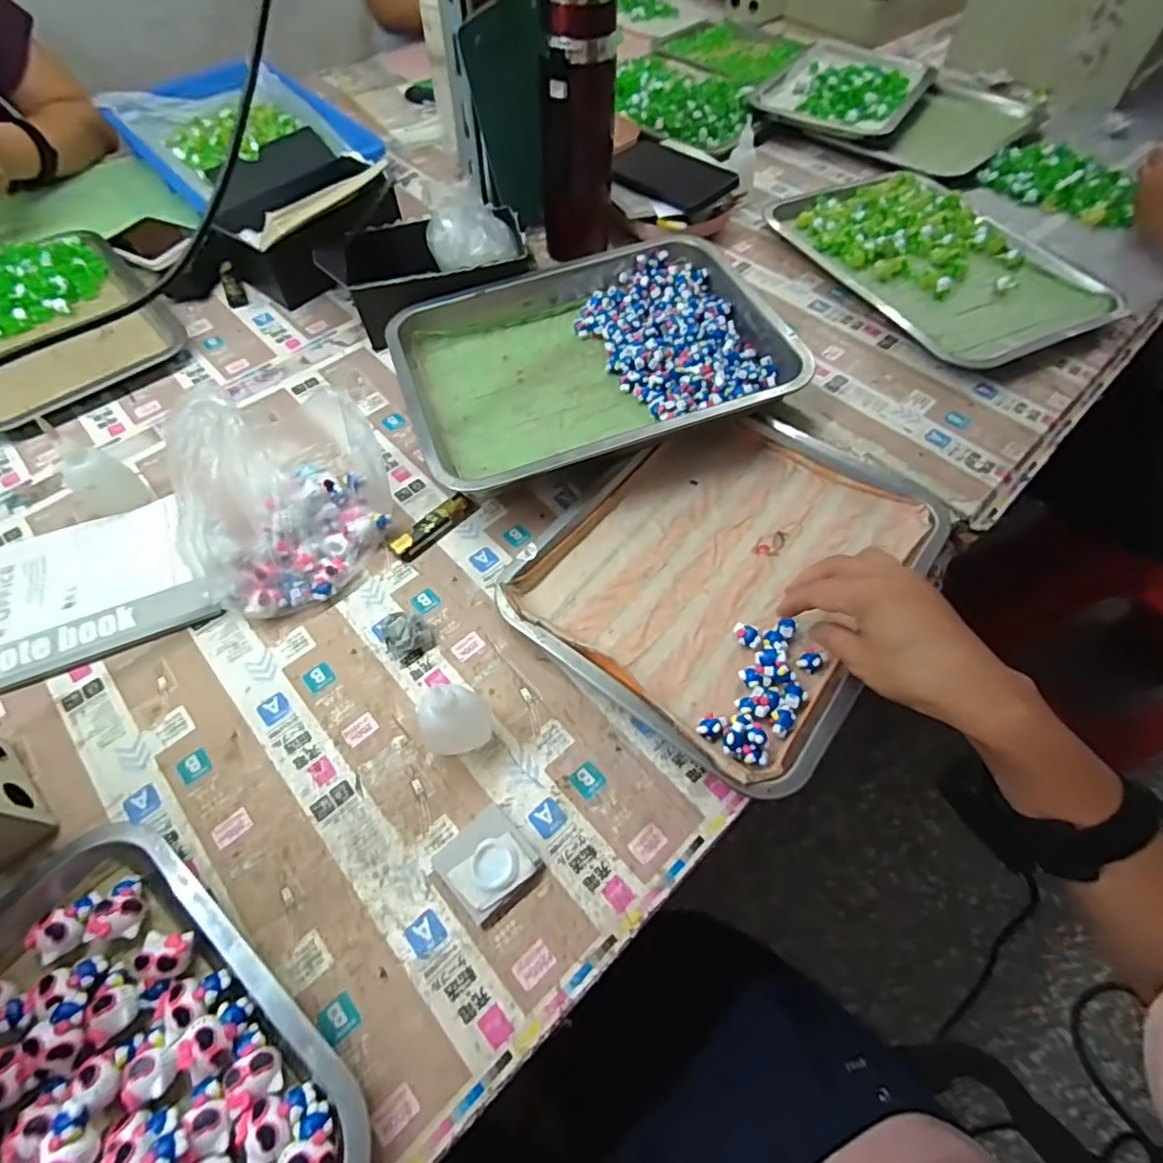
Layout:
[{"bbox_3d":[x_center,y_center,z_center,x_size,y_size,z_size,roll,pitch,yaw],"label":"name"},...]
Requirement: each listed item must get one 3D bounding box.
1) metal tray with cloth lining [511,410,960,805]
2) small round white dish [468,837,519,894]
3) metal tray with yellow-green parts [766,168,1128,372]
[{"bbox_3d":[0.122,-0.020,0.473,0.257,0.047,0.311,35,65,18],"label":"metal tray with cloth lining"},{"bbox_3d":[-0.053,0.171,0.352,0.029,0.005,0.029,0,59,0],"label":"small round white dish"},{"bbox_3d":[0.401,-0.376,0.659,0.238,0.024,0.345,-23,62,-13],"label":"metal tray with yellow-green parts"}]

